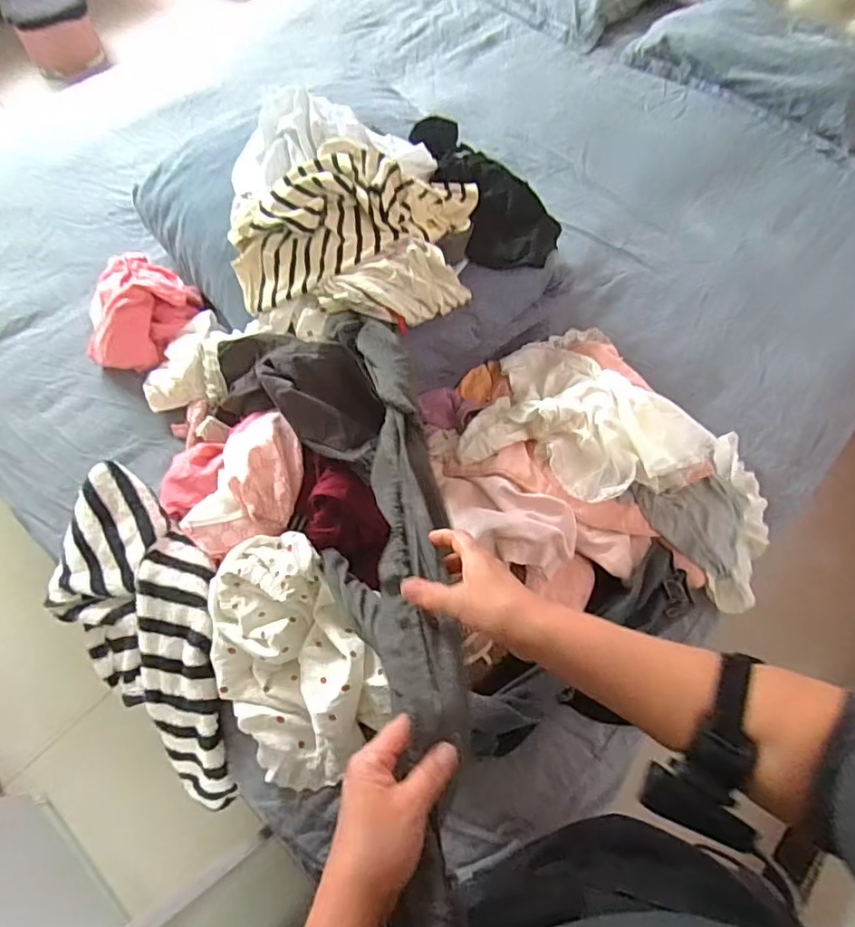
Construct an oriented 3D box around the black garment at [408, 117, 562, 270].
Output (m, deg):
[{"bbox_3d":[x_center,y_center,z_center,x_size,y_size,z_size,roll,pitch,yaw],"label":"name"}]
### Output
[{"bbox_3d":[0.097,-0.475,0.988,0.196,0.053,0.334,-36,89,-16],"label":"black garment"}]

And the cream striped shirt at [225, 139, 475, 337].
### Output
[{"bbox_3d":[-0.120,-0.346,0.905,0.378,0.156,0.259,1,66,-2],"label":"cream striped shirt"}]

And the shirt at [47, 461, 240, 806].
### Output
[{"bbox_3d":[-0.407,0.254,0.829,0.210,0.091,0.506,-23,82,-12],"label":"shirt"}]

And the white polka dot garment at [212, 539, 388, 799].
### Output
[{"bbox_3d":[-0.194,0.265,0.793,0.209,0.105,0.337,-30,70,-14],"label":"white polka dot garment"}]

